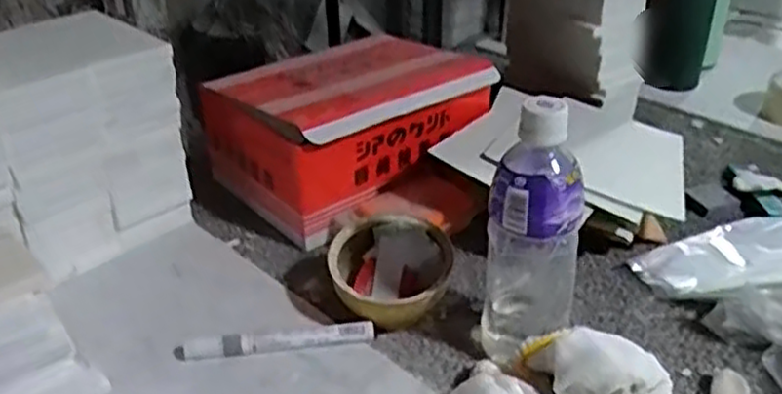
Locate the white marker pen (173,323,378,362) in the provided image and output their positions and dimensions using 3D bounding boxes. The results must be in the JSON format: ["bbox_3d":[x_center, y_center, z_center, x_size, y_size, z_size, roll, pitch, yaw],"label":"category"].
[{"bbox_3d":[-0.088,0.109,0.562,0.149,0.016,0.019,-2,32,-4],"label":"white marker pen"}]

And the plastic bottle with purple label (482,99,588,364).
[{"bbox_3d":[0.102,0.035,0.521,0.063,0.206,0.055,-16,35,-25],"label":"plastic bottle with purple label"}]

